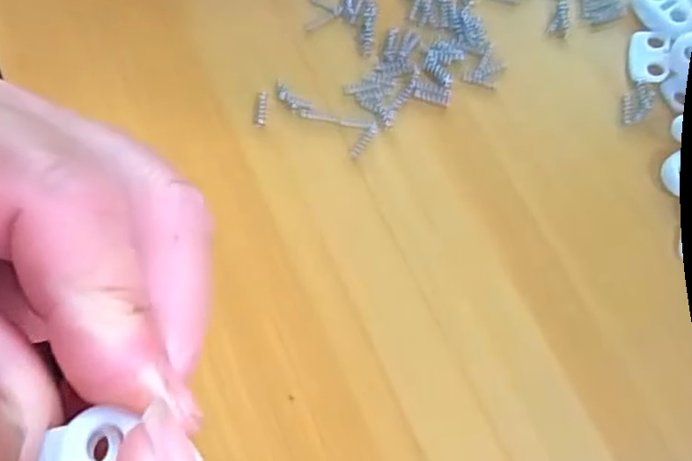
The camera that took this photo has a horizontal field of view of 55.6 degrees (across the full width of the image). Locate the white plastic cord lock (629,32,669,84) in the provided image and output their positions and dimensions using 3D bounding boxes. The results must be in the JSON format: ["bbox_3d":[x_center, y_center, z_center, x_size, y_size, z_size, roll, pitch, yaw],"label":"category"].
[{"bbox_3d":[0.098,-0.057,0.213,0.012,0.004,0.018,6,73,3],"label":"white plastic cord lock"}]

